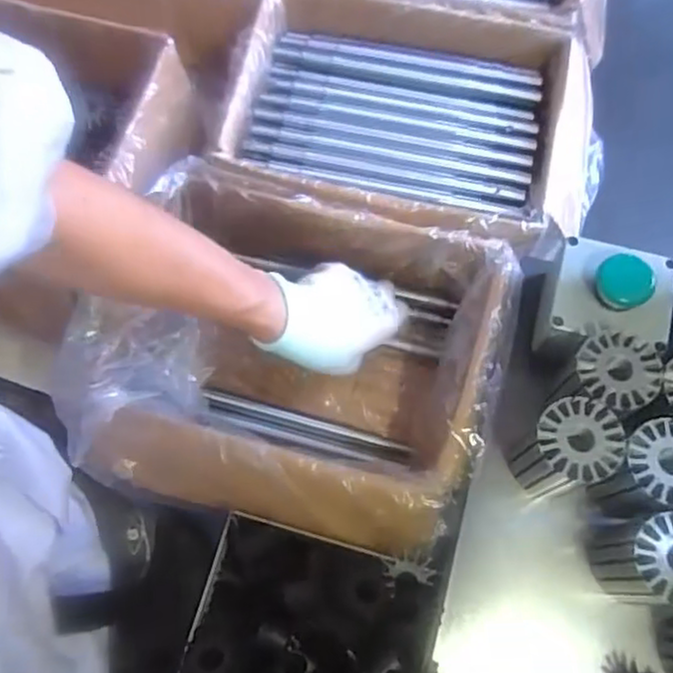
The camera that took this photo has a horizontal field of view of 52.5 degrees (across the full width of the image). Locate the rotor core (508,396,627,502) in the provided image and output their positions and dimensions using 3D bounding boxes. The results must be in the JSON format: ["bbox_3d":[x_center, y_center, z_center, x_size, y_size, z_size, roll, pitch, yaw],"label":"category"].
[{"bbox_3d":[0.147,0.078,0.448,0.054,0.081,0.055,0,69,1],"label":"rotor core"}]

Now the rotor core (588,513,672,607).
[{"bbox_3d":[0.195,0.141,0.425,0.051,0.081,0.051,-7,69,-2],"label":"rotor core"}]

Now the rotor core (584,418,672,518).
[{"bbox_3d":[0.196,0.092,0.442,0.052,0.081,0.062,40,75,15],"label":"rotor core"}]

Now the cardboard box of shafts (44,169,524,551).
[{"bbox_3d":[-0.038,0.024,0.558,0.298,0.124,0.251,15,69,4],"label":"cardboard box of shafts"}]

